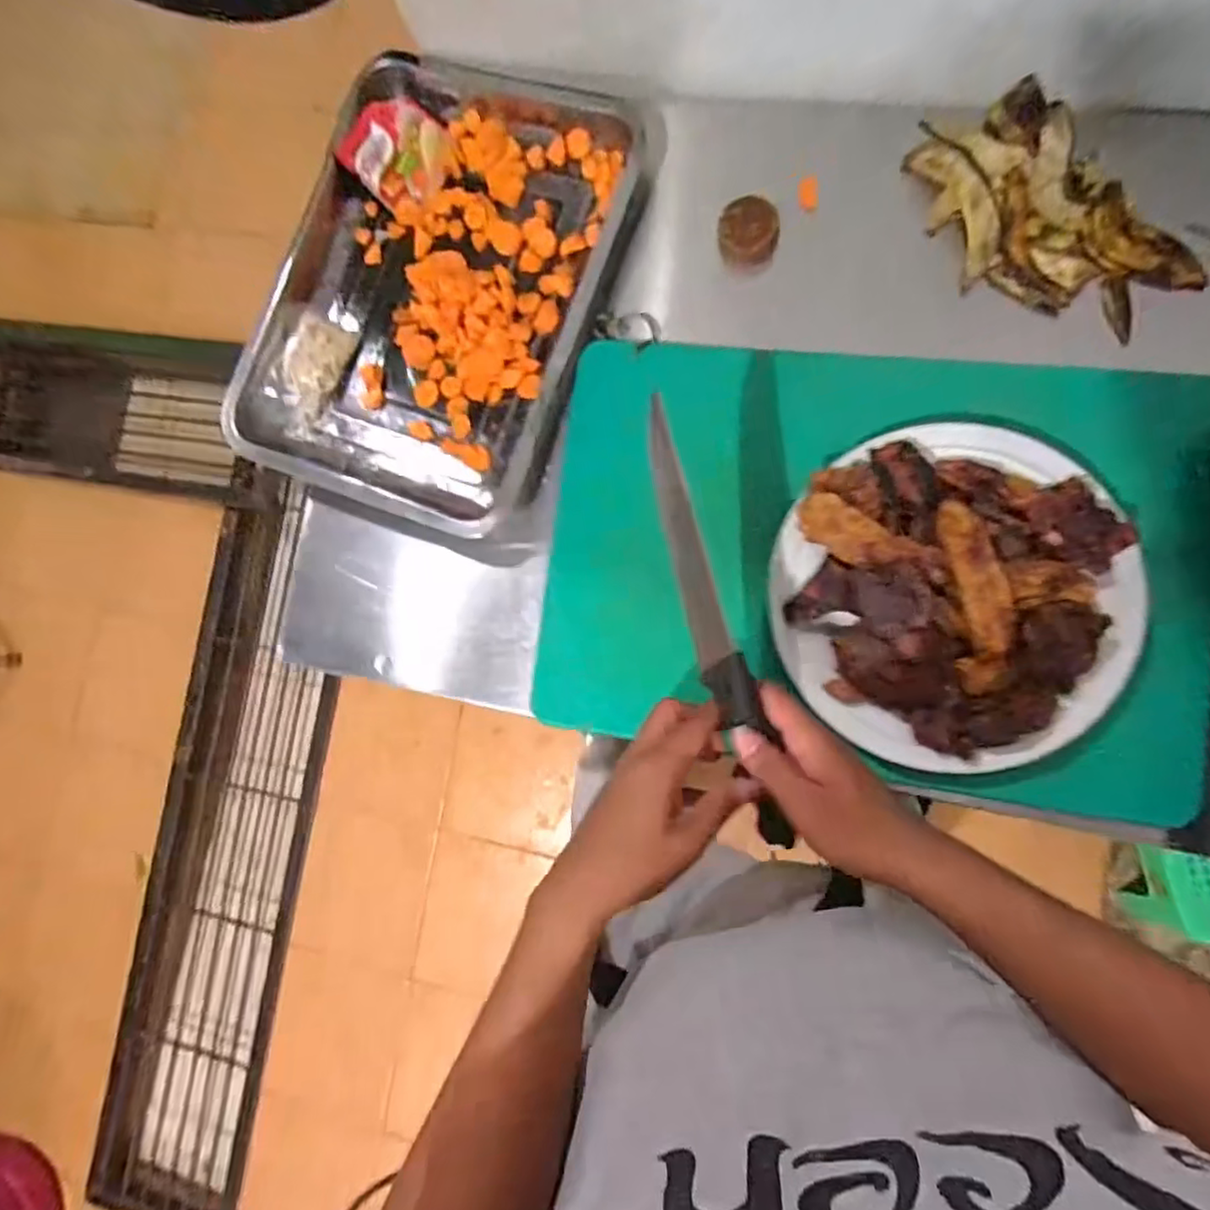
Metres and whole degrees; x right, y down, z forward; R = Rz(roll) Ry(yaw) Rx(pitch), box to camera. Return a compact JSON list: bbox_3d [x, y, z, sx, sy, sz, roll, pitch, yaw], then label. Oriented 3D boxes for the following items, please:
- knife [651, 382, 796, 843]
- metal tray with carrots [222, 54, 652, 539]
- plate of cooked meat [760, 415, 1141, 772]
[{"bbox_3d":[0.063,0.018,0.386,0.026,0.027,0.262,-17,100,9],"label":"knife"},{"bbox_3d":[-0.136,-0.247,0.530,0.254,0.048,0.343,22,94,8],"label":"metal tray with carrots"},{"bbox_3d":[0.222,-0.005,0.425,0.212,0.056,0.219,0,91,9],"label":"plate of cooked meat"}]

